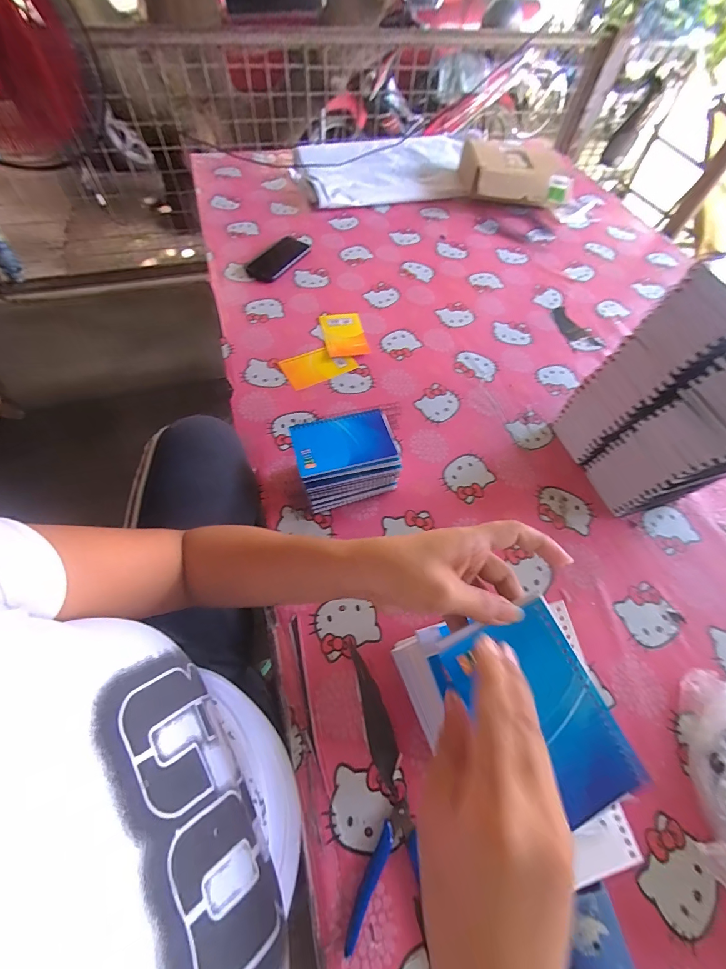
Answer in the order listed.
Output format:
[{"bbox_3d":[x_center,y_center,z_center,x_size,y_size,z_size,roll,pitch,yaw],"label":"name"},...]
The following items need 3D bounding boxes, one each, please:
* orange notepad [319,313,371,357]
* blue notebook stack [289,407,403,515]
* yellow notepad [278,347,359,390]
[{"bbox_3d":[-0.036,-0.298,0.719,0.081,0.005,0.122,-9,62,-9],"label":"orange notepad"},{"bbox_3d":[-0.022,-0.029,0.518,0.137,0.100,0.091,-14,63,-12],"label":"blue notebook stack"},{"bbox_3d":[-0.084,-0.224,0.681,0.128,0.009,0.080,-25,65,-17],"label":"yellow notepad"}]

